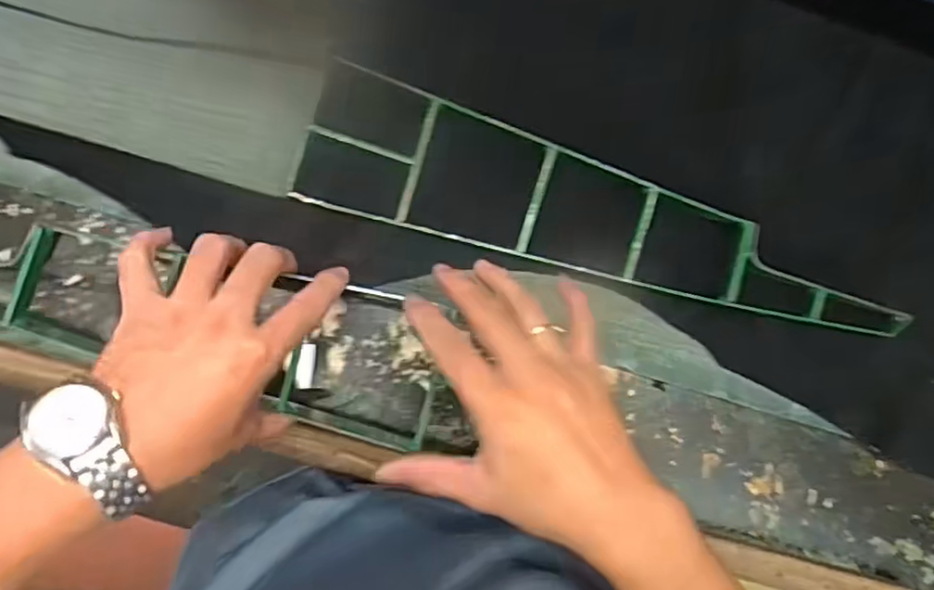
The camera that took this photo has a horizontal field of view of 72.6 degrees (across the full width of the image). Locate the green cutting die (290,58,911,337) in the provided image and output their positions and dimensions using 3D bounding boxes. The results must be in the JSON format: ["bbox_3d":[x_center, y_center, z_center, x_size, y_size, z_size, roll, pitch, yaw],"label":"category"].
[{"bbox_3d":[0.117,-0.051,0.488,0.487,0.019,0.101,17,88,-6],"label":"green cutting die"}]

